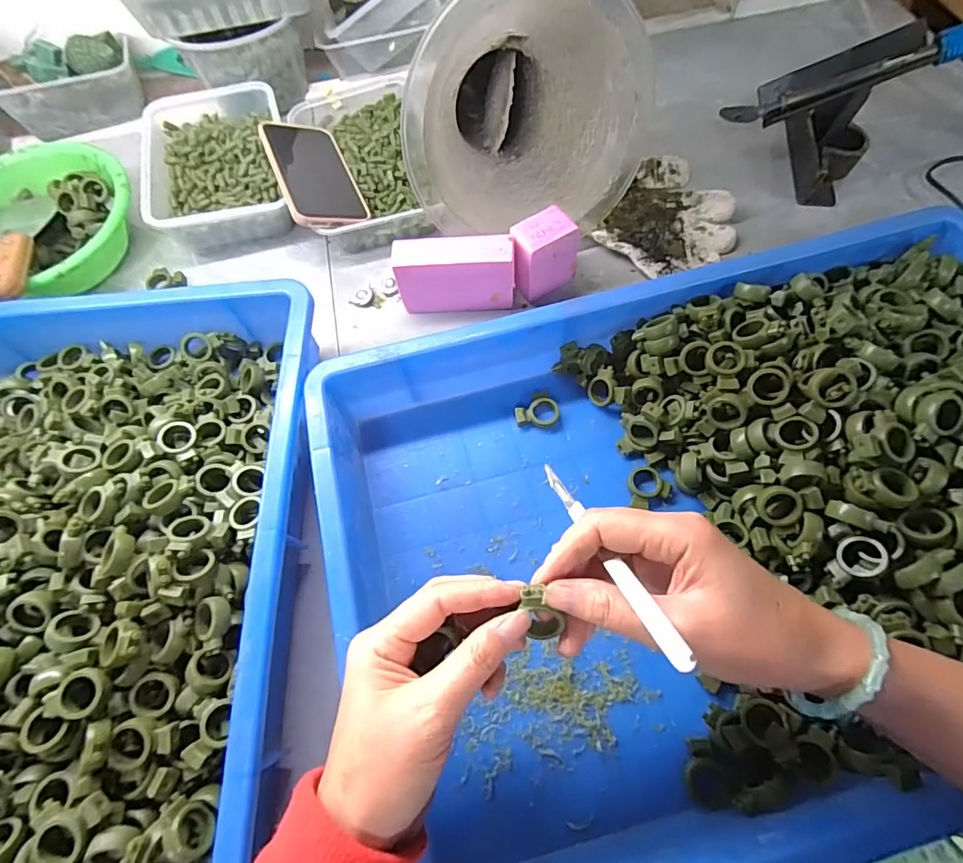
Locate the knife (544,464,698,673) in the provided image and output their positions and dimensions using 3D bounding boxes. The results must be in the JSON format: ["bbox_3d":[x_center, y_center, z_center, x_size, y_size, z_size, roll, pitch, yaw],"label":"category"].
[{"bbox_3d":[0.063,0.060,0.252,0.009,0.005,0.137,-22,36,-7],"label":"knife"}]

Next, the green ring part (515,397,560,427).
[{"bbox_3d":[0.049,-0.017,0.424,0.038,0.006,0.024,-3,86,-5],"label":"green ring part"}]

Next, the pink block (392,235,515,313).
[{"bbox_3d":[-0.023,-0.148,0.464,0.106,0.068,0.035,-1,66,2],"label":"pink block"}]

